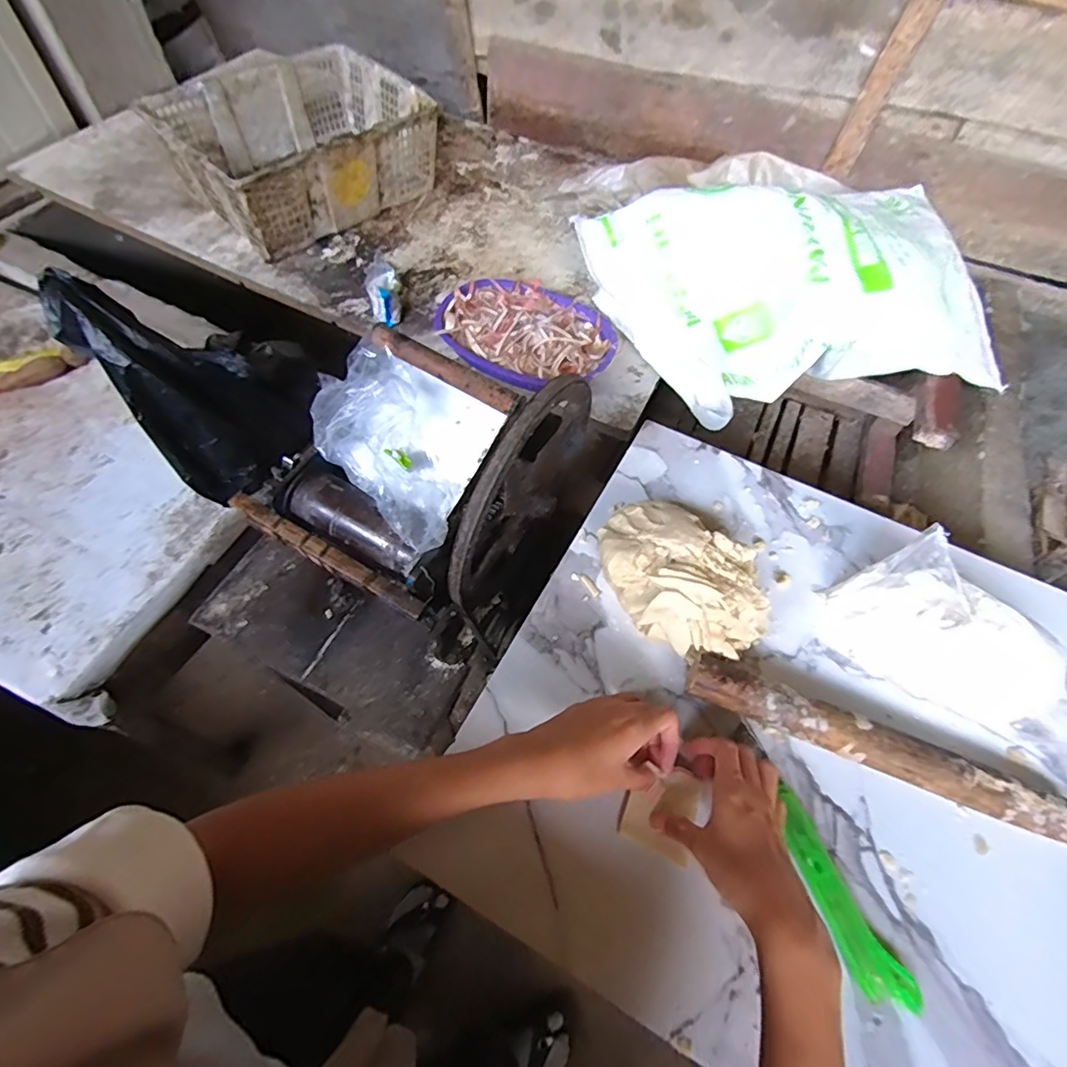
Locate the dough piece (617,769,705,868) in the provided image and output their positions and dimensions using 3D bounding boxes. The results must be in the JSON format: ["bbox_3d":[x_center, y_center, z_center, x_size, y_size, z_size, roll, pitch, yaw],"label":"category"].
[{"bbox_3d":[0.099,0.209,0.413,0.052,0.007,0.060,22,61,9],"label":"dough piece"}]

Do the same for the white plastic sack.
[{"bbox_3d":[0.450,-0.413,0.941,0.671,0.216,0.394,-7,61,-8],"label":"white plastic sack"}]

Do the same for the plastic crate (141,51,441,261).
[{"bbox_3d":[-0.472,-0.792,1.120,0.346,0.170,0.467,42,66,19],"label":"plastic crate"}]

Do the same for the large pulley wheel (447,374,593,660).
[{"bbox_3d":[-0.007,-0.031,0.563,0.044,0.268,0.253,34,63,15],"label":"large pulley wheel"}]

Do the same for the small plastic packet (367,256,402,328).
[{"bbox_3d":[-0.271,-0.432,0.989,0.052,0.059,0.149,-9,61,-9],"label":"small plastic packet"}]

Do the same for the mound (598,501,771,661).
[{"bbox_3d":[0.136,0.035,0.490,0.128,0.064,0.161,-18,63,-14],"label":"mound"}]

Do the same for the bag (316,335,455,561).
[{"bbox_3d":[-0.144,-0.076,0.528,0.103,0.067,0.206,-26,87,-18],"label":"bag"}]

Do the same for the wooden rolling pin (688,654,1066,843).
[{"bbox_3d":[0.270,0.171,0.430,0.299,0.036,0.034,21,61,8],"label":"wooden rolling pin"}]

